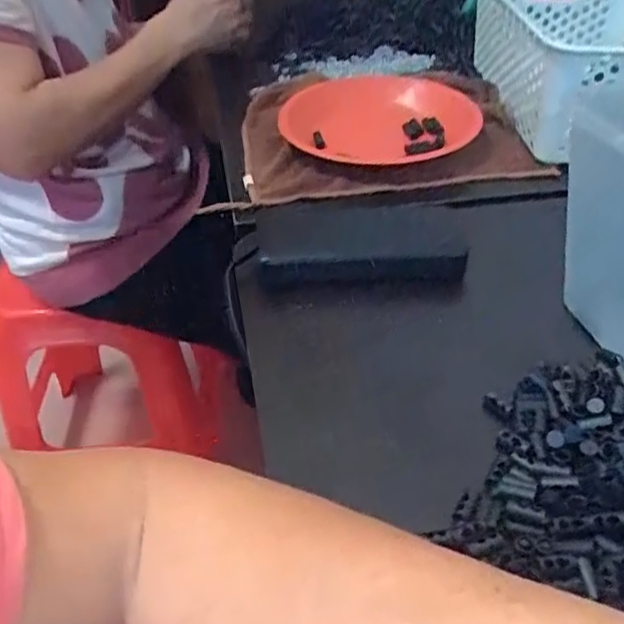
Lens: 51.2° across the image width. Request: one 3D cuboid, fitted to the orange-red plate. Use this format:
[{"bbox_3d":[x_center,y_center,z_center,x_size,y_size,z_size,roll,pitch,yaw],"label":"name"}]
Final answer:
[{"bbox_3d":[0.069,-0.199,0.677,0.207,0.038,0.173,2,37,6],"label":"orange-red plate"}]

